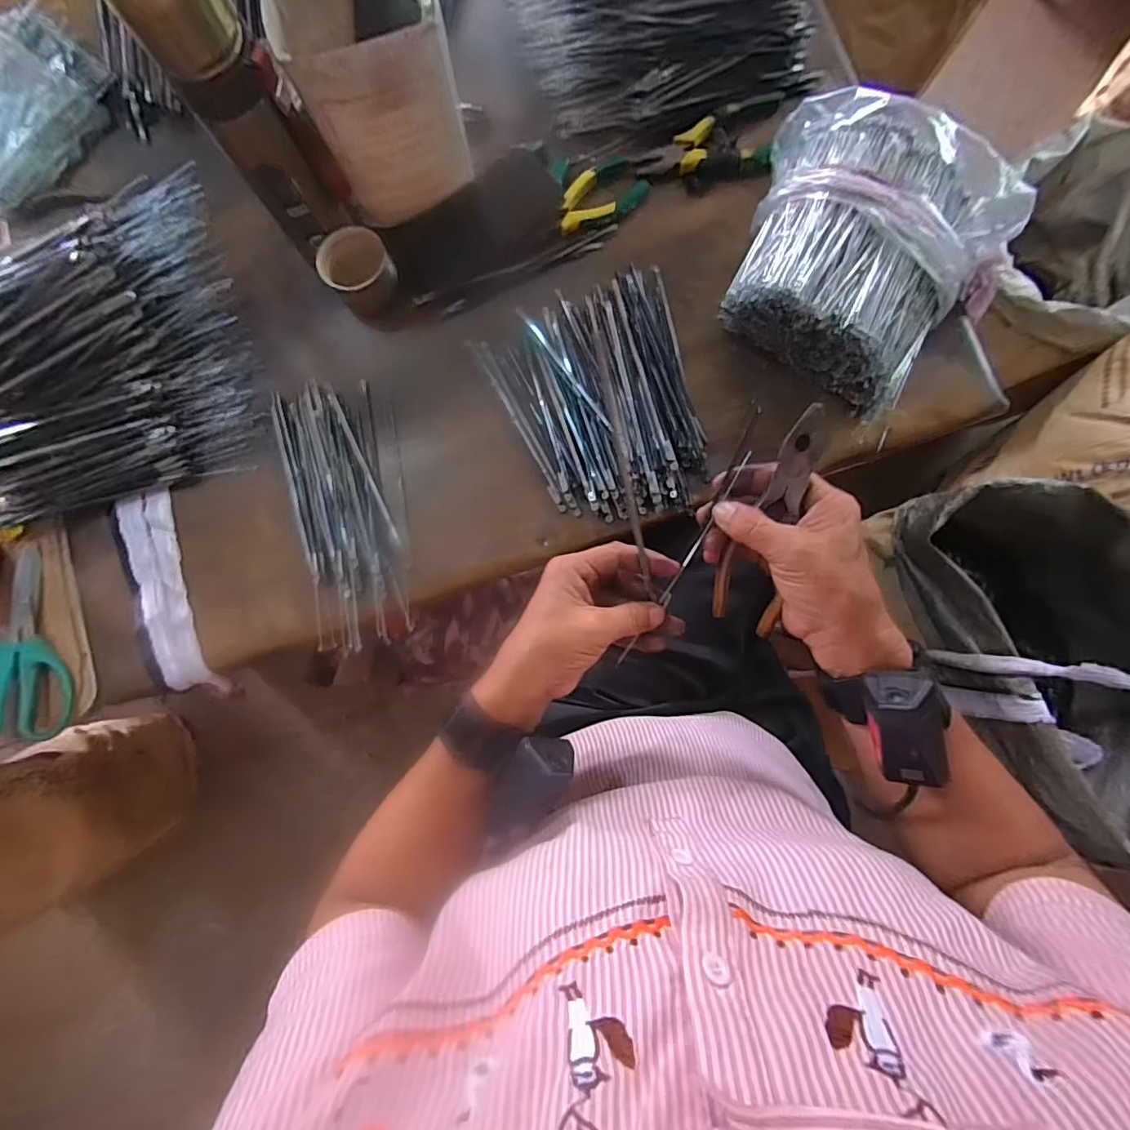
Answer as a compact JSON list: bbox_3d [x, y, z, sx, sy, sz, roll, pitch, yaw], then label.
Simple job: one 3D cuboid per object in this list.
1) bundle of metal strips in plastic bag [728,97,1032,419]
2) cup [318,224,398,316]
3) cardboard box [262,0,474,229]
[{"bbox_3d":[0.253,-0.269,0.446,0.233,0.084,0.202,36,86,5],"label":"bundle of metal strips in plastic bag"},{"bbox_3d":[-0.193,-0.277,0.491,0.058,0.048,0.055,0,83,2],"label":"cup"},{"bbox_3d":[-0.154,-0.398,0.446,0.123,0.155,0.098,-16,83,0],"label":"cardboard box"}]

